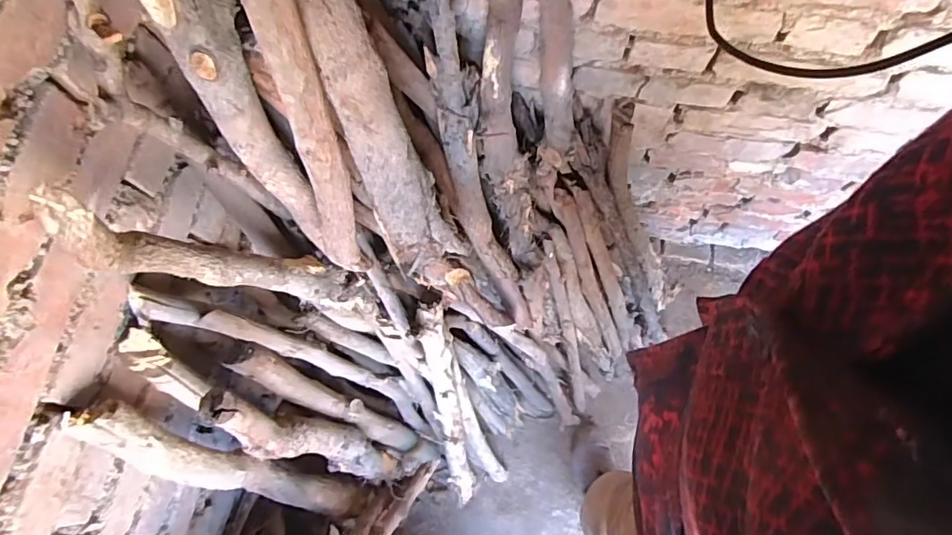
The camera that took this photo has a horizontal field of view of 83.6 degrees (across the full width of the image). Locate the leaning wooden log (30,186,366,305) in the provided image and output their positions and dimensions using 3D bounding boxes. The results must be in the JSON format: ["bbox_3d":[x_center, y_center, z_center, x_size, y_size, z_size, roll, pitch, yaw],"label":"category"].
[{"bbox_3d":[-0.265,0.000,0.594,0.062,0.408,0.064,-4,80,21],"label":"leaning wooden log"}]

